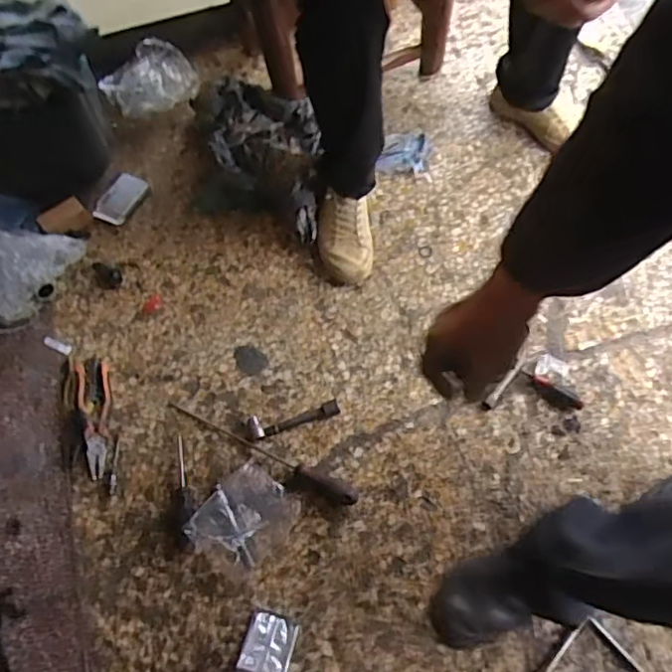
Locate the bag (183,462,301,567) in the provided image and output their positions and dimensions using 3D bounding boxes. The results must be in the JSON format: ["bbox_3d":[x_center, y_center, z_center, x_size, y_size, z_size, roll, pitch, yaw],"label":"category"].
[{"bbox_3d":[-0.136,0.272,0.853,0.122,0.027,0.131,33,71,18],"label":"bag"}]

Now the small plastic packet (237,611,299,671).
[{"bbox_3d":[-0.094,0.430,0.780,0.068,0.013,0.076,16,45,5],"label":"small plastic packet"}]

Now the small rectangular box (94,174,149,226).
[{"bbox_3d":[-0.439,-0.281,1.143,0.064,0.012,0.115,33,71,-7],"label":"small rectangular box"}]

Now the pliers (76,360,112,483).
[{"bbox_3d":[-0.399,0.135,0.940,0.050,0.019,0.201,-16,64,-4],"label":"pliers"}]

